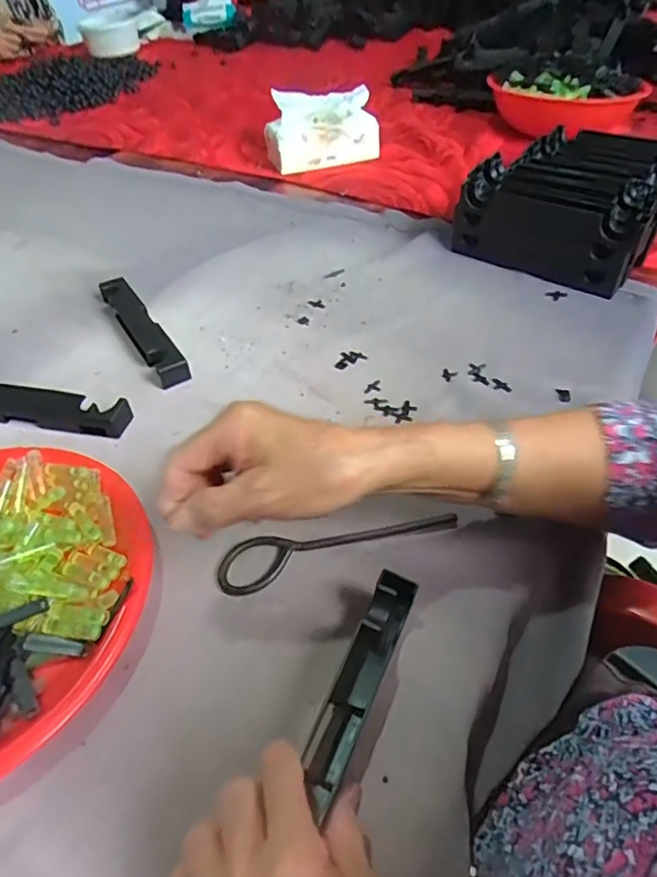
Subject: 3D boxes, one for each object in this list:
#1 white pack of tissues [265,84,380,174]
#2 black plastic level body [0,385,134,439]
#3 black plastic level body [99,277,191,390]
[{"bbox_3d":[-0.011,-0.486,0.890,0.170,0.083,0.103,-9,47,-5],"label":"white pack of tissues"},{"bbox_3d":[-0.276,-0.027,0.527,0.194,0.025,0.036,7,47,10],"label":"black plastic level body"},{"bbox_3d":[-0.198,-0.119,0.598,0.030,0.028,0.193,-26,51,-20],"label":"black plastic level body"}]

